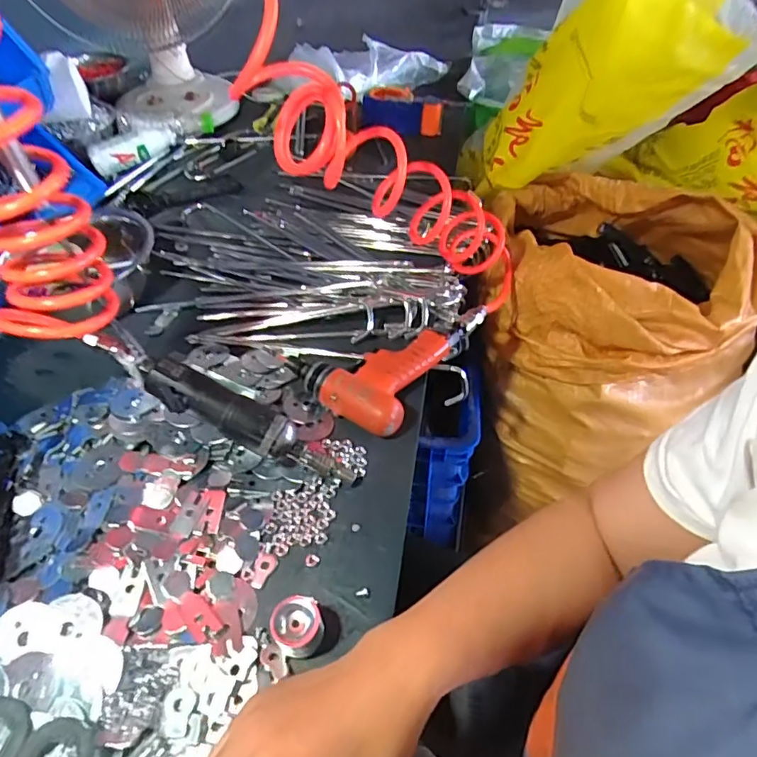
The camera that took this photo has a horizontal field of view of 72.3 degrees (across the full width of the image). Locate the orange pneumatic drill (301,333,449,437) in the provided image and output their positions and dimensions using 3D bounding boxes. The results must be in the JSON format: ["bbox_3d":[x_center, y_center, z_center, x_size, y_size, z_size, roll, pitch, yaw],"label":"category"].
[{"bbox_3d":[0.001,-0.009,0.551,0.110,0.035,0.137,25,53,23],"label":"orange pneumatic drill"}]

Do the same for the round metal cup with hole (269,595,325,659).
[{"bbox_3d":[-0.059,0.182,0.380,0.033,0.032,0.037,33,56,28],"label":"round metal cup with hole"}]

